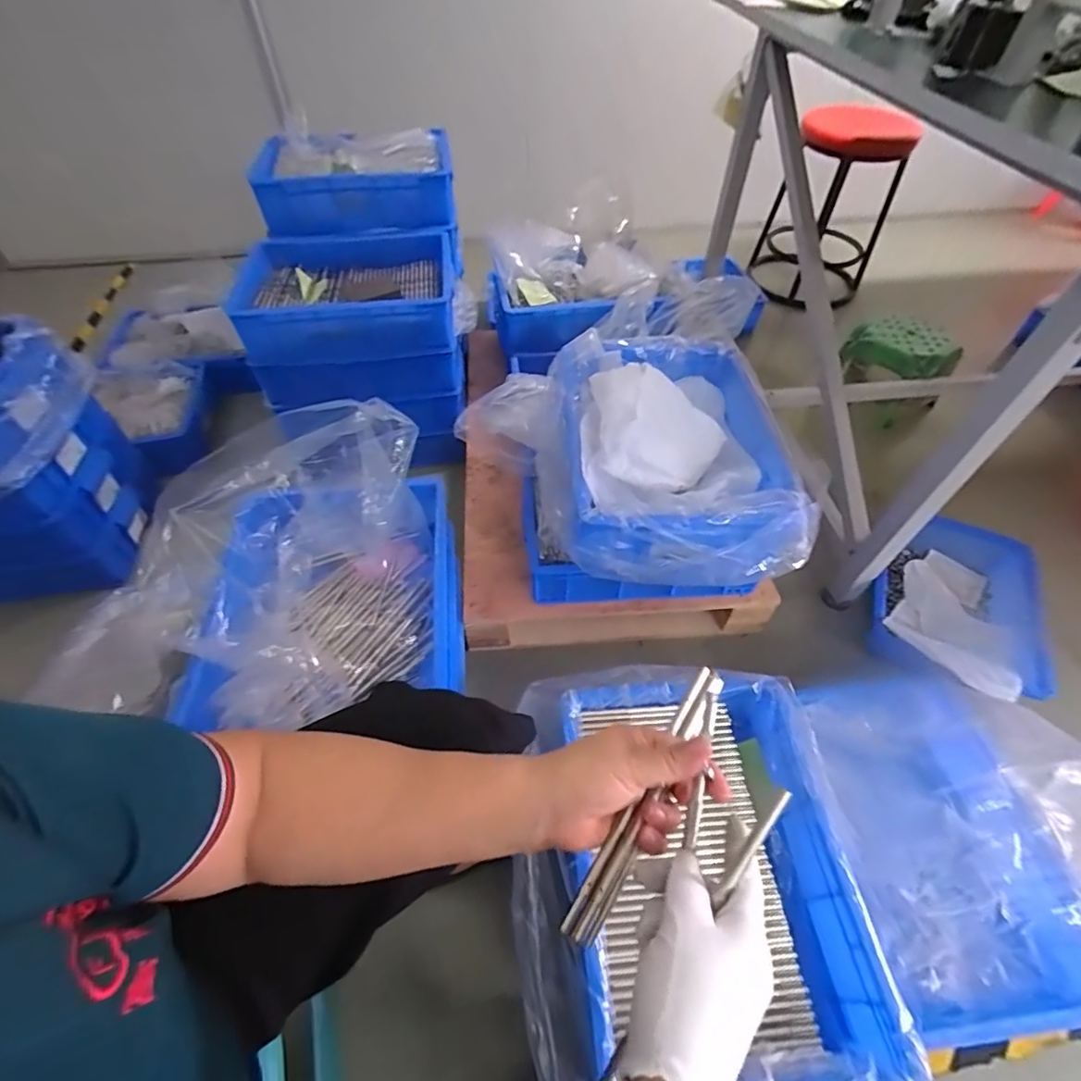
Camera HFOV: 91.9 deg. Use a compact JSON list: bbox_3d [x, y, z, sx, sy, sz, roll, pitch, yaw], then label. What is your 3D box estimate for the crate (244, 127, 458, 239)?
[{"bbox_3d":[-0.387,-0.785,1.150,0.411,0.133,0.226,1,52,0],"label":"crate"}]

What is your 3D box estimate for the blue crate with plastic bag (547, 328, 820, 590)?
[{"bbox_3d":[0.188,-0.150,0.799,0.329,0.169,0.424,-2,52,-2],"label":"blue crate with plastic bag"}]

